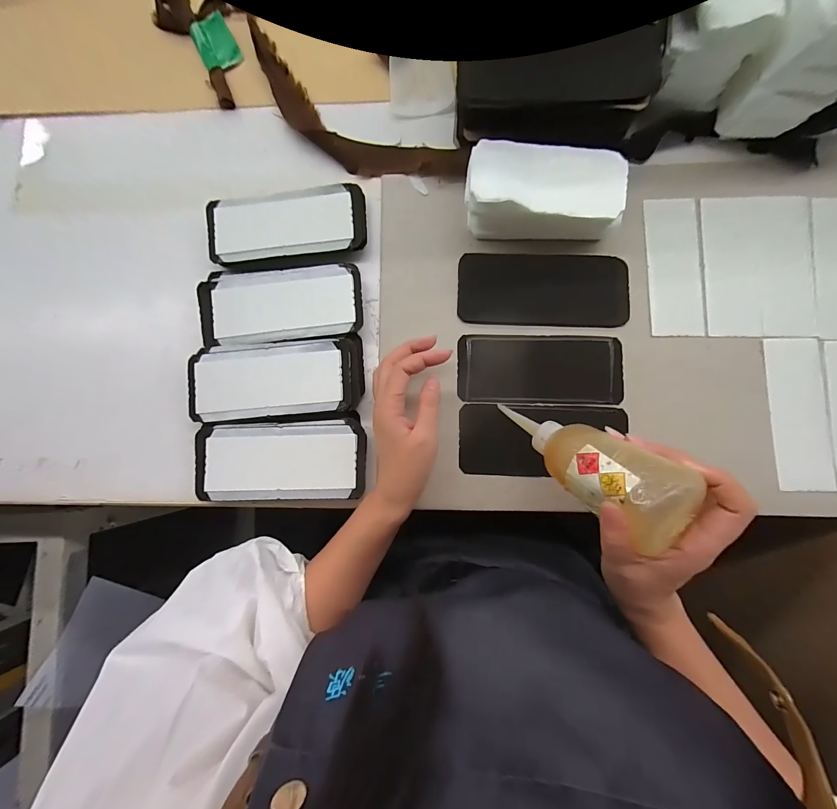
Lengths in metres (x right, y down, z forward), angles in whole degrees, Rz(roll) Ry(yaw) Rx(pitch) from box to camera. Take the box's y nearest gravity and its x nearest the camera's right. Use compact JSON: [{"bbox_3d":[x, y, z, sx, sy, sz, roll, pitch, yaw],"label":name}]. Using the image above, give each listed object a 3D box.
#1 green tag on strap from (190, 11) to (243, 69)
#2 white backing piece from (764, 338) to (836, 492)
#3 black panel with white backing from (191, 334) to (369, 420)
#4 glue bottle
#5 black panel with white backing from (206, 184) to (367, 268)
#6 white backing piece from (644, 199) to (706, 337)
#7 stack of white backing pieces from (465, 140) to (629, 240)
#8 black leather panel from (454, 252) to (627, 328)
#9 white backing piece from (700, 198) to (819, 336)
[{"bbox_3d":[-0.239,-0.423,0.420,0.043,0.009,0.066,-27,84,0],"label":"green tag on strap"},{"bbox_3d":[0.374,0.009,0.352,0.052,0.010,0.148,-2,84,2],"label":"white backing piece"},{"bbox_3d":[-0.143,-0.026,0.362,0.170,0.014,0.076,-5,84,2],"label":"black panel with white backing"},{"bbox_3d":[0.128,0.043,0.287,0.052,0.152,0.048,-49,129,-2],"label":"glue bottle"},{"bbox_3d":[-0.141,-0.194,0.385,0.167,0.014,0.075,-6,84,2],"label":"black panel with white backing"},{"bbox_3d":[0.266,-0.142,0.370,0.053,0.004,0.144,-1,84,3],"label":"white backing piece"},{"bbox_3d":[0.123,-0.210,0.357,0.148,0.060,0.078,4,85,3],"label":"stack of white backing pieces"},{"bbox_3d":[0.131,-0.123,0.380,0.173,0.009,0.076,3,87,4],"label":"black leather panel"},{"bbox_3d":[0.347,-0.141,0.363,0.102,0.004,0.143,2,85,3],"label":"white backing piece"}]

